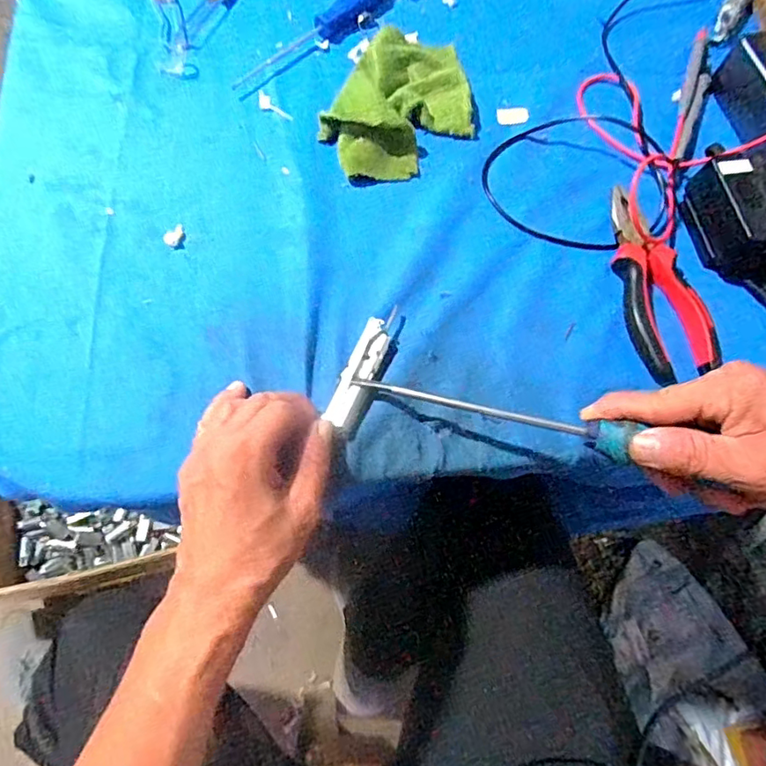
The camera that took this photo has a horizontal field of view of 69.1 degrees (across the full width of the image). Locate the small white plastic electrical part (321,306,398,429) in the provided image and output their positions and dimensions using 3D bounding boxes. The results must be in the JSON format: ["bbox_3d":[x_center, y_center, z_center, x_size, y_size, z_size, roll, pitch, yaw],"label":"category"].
[{"bbox_3d":[-0.011,-0.014,0.368,0.019,0.018,0.096,22,64,5],"label":"small white plastic electrical part"}]

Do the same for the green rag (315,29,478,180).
[{"bbox_3d":[0.020,-0.226,0.448,0.101,0.027,0.150,26,69,5],"label":"green rag"}]

